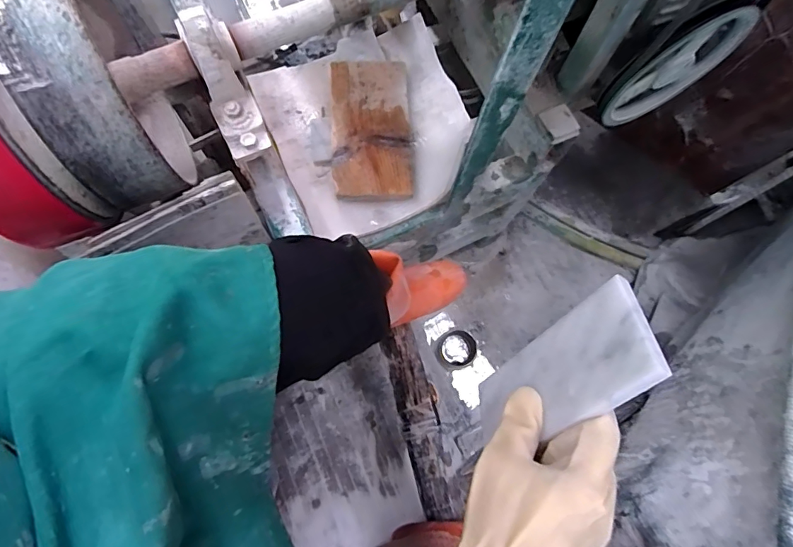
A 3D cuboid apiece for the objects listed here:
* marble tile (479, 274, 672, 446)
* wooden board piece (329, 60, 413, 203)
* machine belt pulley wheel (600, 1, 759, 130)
[{"bbox_3d":[0.106,0.071,0.308,0.007,0.148,0.073,23,41,-18],"label":"marble tile"},{"bbox_3d":[-0.041,-0.233,0.732,0.123,0.020,0.241,-2,74,-3],"label":"wooden board piece"},{"bbox_3d":[0.380,-0.279,0.625,0.191,0.191,0.016,-25,76,-9],"label":"machine belt pulley wheel"}]

